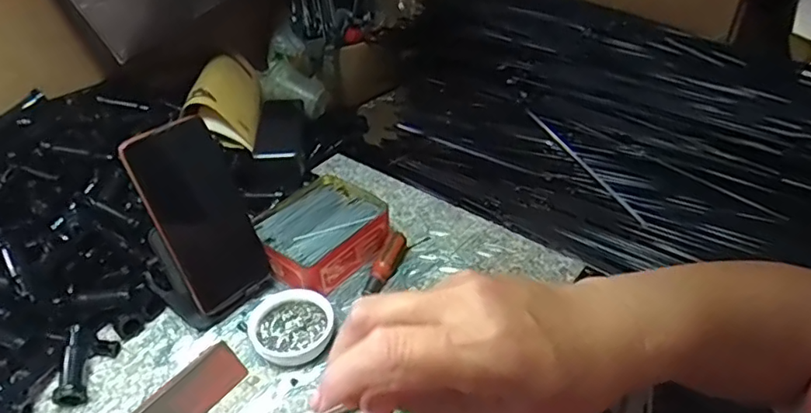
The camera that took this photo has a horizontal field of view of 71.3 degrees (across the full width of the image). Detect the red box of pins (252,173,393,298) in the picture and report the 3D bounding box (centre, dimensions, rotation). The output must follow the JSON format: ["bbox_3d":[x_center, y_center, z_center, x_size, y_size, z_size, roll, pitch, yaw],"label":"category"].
[{"bbox_3d":[-0.087,0.028,0.589,0.106,0.047,0.127,27,47,31],"label":"red box of pins"}]

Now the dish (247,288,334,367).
[{"bbox_3d":[-0.101,0.108,0.504,0.071,0.021,0.073,-2,39,1],"label":"dish"}]

